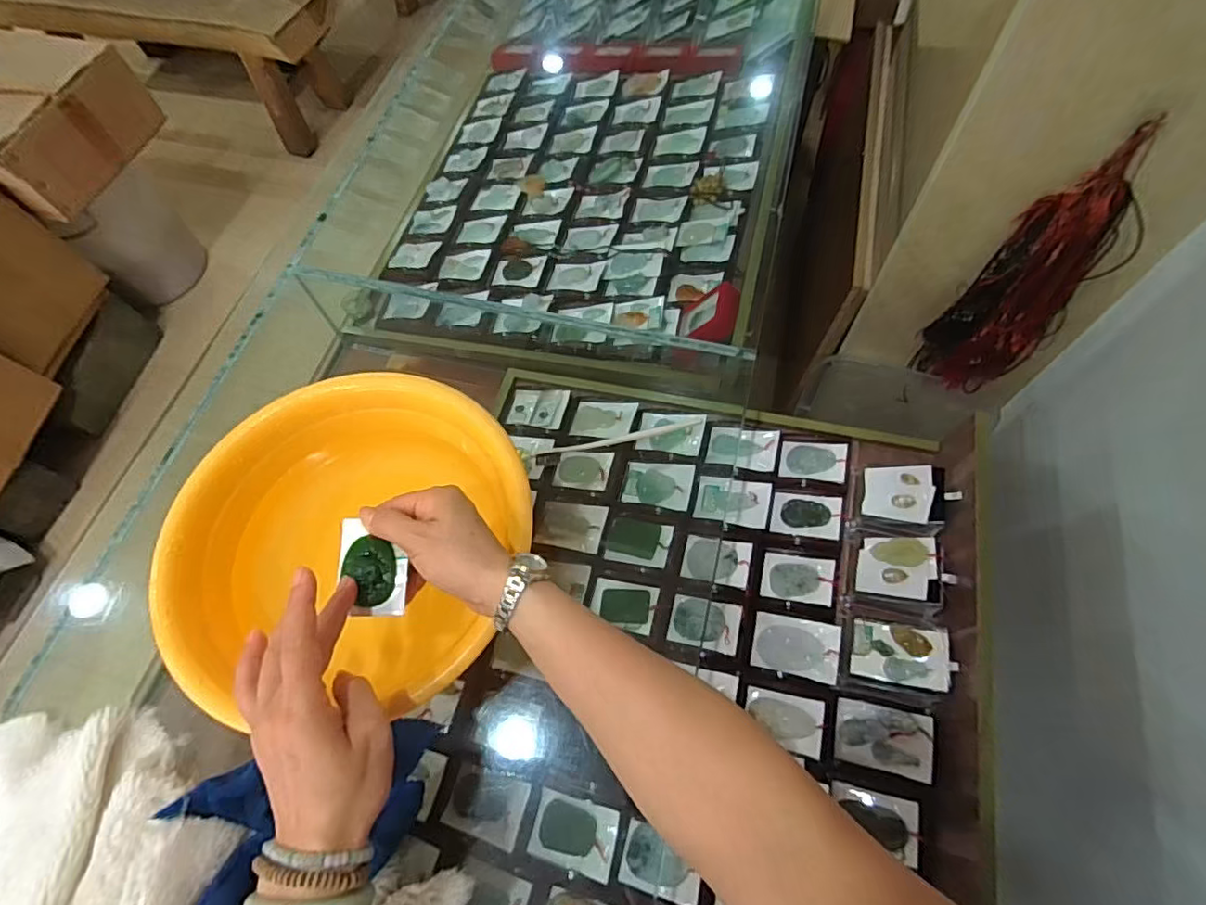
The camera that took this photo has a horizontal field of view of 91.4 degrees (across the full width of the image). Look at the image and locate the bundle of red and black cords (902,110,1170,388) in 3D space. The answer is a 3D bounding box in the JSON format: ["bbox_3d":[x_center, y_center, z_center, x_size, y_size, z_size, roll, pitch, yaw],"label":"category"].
[{"bbox_3d":[0.622,-0.238,0.870,0.150,0.514,0.065,28,68,15],"label":"bundle of red and black cords"}]

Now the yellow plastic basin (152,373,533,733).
[{"bbox_3d":[-0.199,0.070,0.503,0.281,0.085,0.267,-1,64,2],"label":"yellow plastic basin"}]

